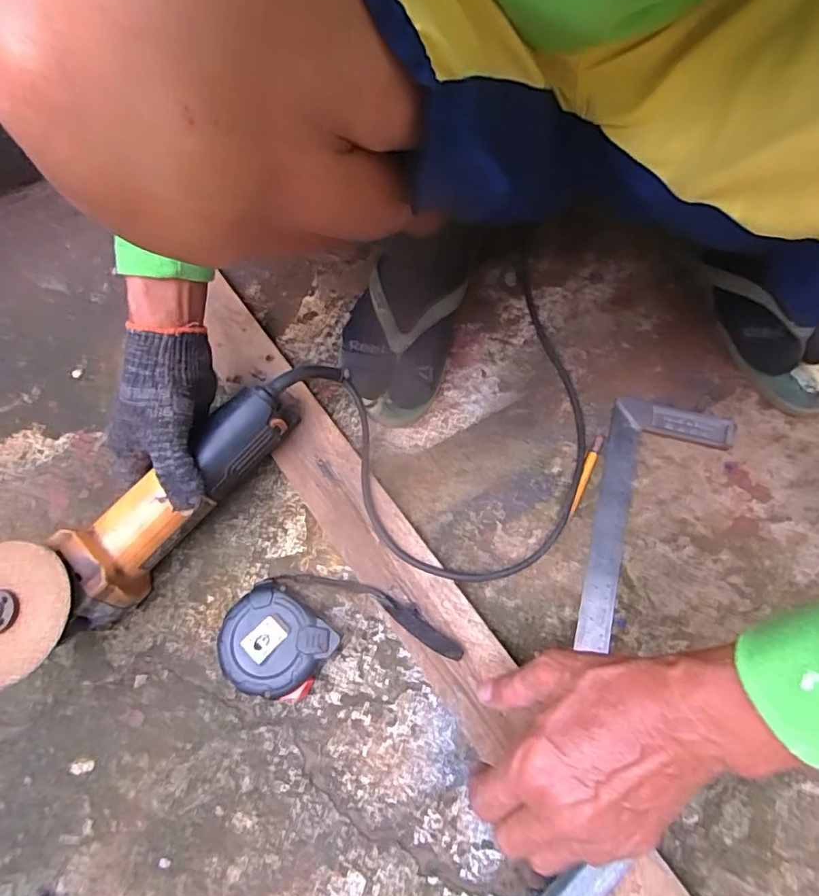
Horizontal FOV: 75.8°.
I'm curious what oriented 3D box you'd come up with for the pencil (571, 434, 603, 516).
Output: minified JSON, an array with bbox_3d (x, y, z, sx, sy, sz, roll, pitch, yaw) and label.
[{"bbox_3d":[0.156,0.022,0.465,0.009,0.005,0.078,23,71,12],"label":"pencil"}]

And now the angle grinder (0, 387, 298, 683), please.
[{"bbox_3d":[-0.214,0.059,0.422,0.088,0.072,0.288,41,70,17],"label":"angle grinder"}]

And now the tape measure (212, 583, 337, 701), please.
[{"bbox_3d":[-0.103,0.155,0.415,0.081,0.037,0.073,26,72,13],"label":"tape measure"}]

